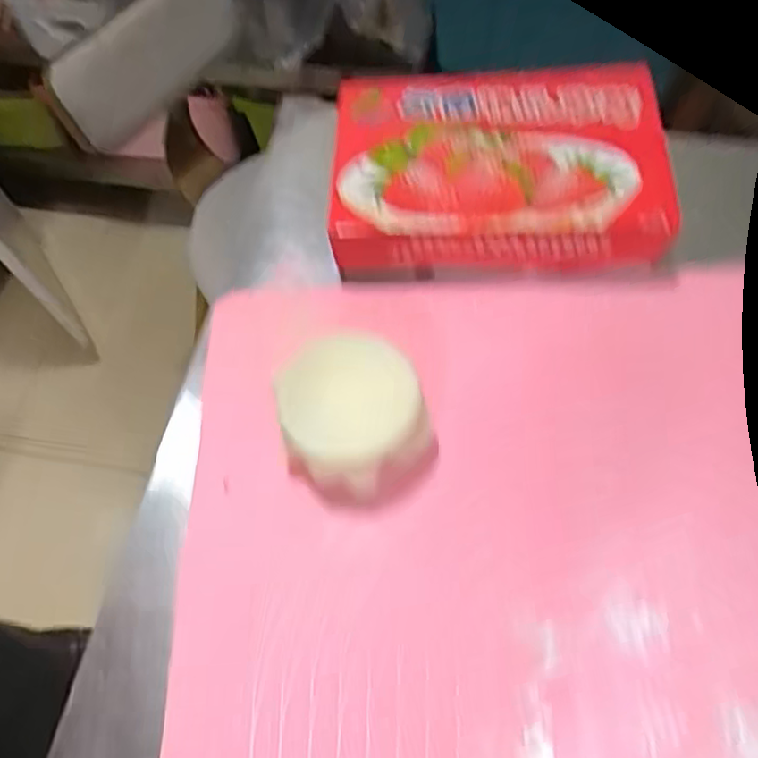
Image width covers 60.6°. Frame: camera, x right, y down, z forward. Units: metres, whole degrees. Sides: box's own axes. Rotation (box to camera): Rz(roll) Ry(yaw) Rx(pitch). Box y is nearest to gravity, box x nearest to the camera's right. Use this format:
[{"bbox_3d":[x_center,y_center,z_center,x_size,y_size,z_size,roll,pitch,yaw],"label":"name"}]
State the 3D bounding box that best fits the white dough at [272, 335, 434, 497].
[{"bbox_3d":[-0.016,0.017,0.329,0.069,0.049,0.075,-1,62,2],"label":"white dough"}]

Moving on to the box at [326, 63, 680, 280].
[{"bbox_3d":[0.073,-0.130,0.402,0.196,0.041,0.135,1,62,4],"label":"box"}]

